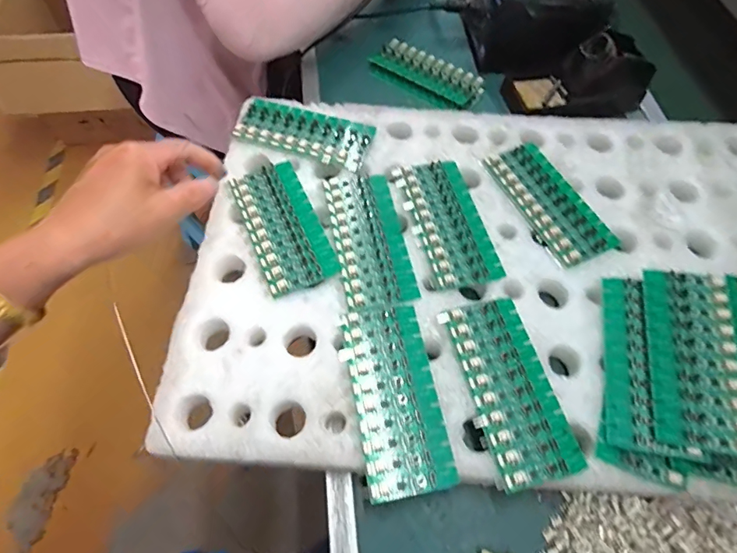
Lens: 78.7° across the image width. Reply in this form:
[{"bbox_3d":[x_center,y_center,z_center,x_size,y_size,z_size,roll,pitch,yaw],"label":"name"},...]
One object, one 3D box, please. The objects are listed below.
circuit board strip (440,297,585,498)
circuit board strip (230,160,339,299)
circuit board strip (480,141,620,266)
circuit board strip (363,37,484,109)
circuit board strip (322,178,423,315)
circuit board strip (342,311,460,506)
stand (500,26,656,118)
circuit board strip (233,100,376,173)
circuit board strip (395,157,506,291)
[{"bbox_3d":[0.105,0.082,0.339,0.062,0.007,0.135,-12,62,-7],"label":"circuit board strip"},{"bbox_3d":[-0.079,-0.048,0.409,0.061,0.010,0.137,-21,64,-12],"label":"circuit board strip"},{"bbox_3d":[0.174,-0.073,0.433,0.065,0.010,0.137,-22,64,-12],"label":"circuit board strip"},{"bbox_3d":[0.071,-0.252,0.561,0.141,0.012,0.065,31,65,15],"label":"circuit board strip"},{"bbox_3d":[0.000,-0.036,0.405,0.061,0.013,0.142,-10,62,-6],"label":"circuit board strip"},{"bbox_3d":[0.020,0.086,0.336,0.061,0.006,0.138,-9,62,-6],"label":"circuit board strip"},{"bbox_3d":[0.243,-0.227,0.522,0.161,0.080,0.091,-4,61,-4],"label":"stand"},{"bbox_3d":[-0.065,-0.154,0.466,0.137,0.007,0.064,19,63,9],"label":"circuit board strip"},{"bbox_3d":[0.072,-0.053,0.414,0.063,0.007,0.136,-12,62,-7],"label":"circuit board strip"}]

